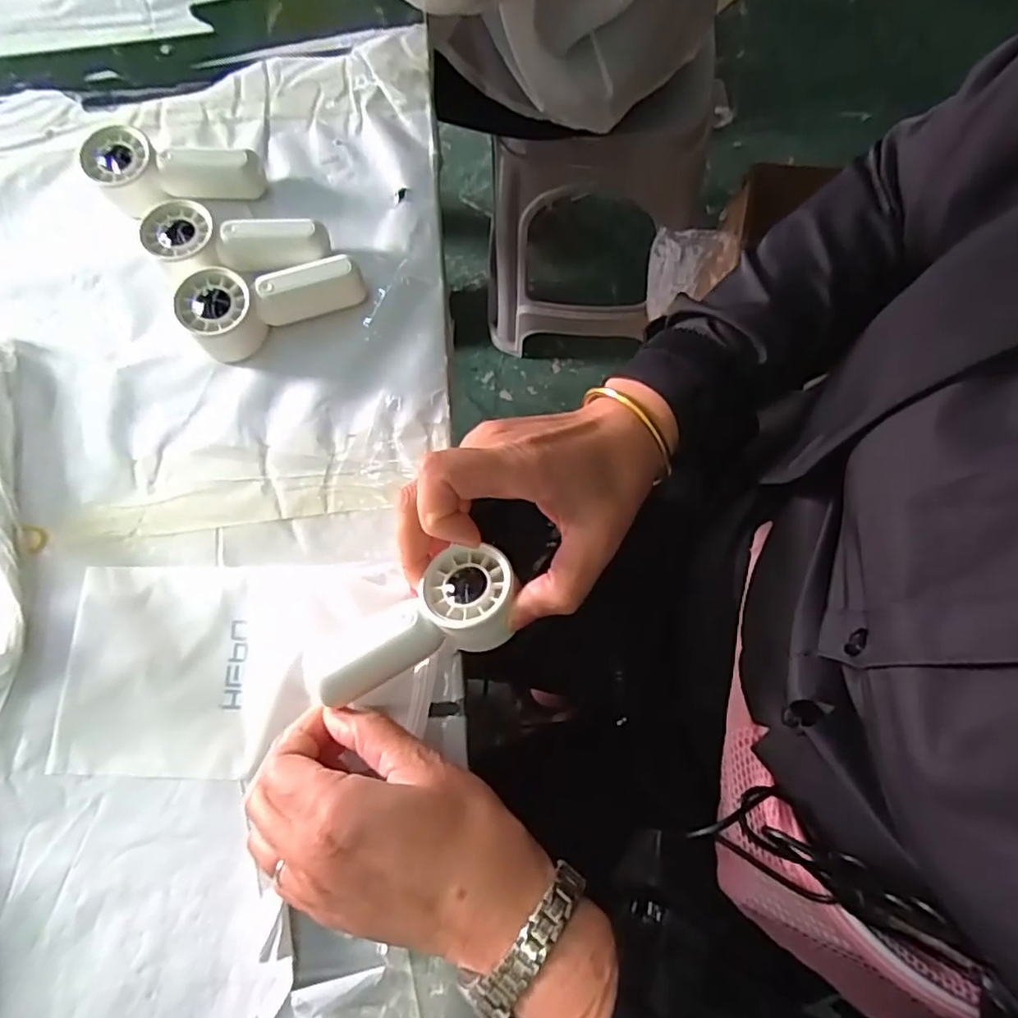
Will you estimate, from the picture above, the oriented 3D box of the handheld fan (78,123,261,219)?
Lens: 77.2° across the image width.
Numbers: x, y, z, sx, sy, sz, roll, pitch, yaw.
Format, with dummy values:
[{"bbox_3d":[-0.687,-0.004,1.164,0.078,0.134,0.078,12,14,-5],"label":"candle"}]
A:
[{"bbox_3d":[-0.220,-0.219,0.422,0.109,0.034,0.045,7,74,4],"label":"handheld fan"}]

